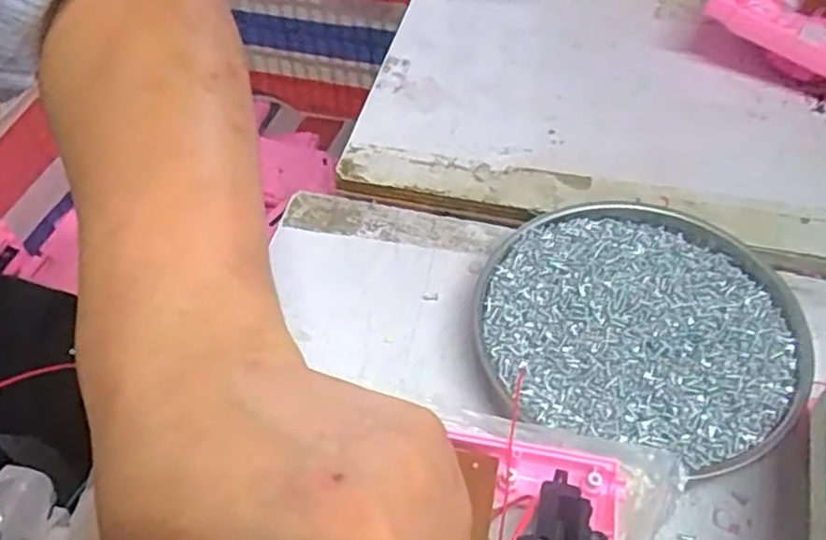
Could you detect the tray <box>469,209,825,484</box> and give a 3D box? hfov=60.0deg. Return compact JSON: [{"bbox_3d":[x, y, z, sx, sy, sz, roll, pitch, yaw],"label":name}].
[{"bbox_3d":[0.097,0.023,0.311,0.133,0.015,0.121,-1,52,1],"label":"tray"}]

